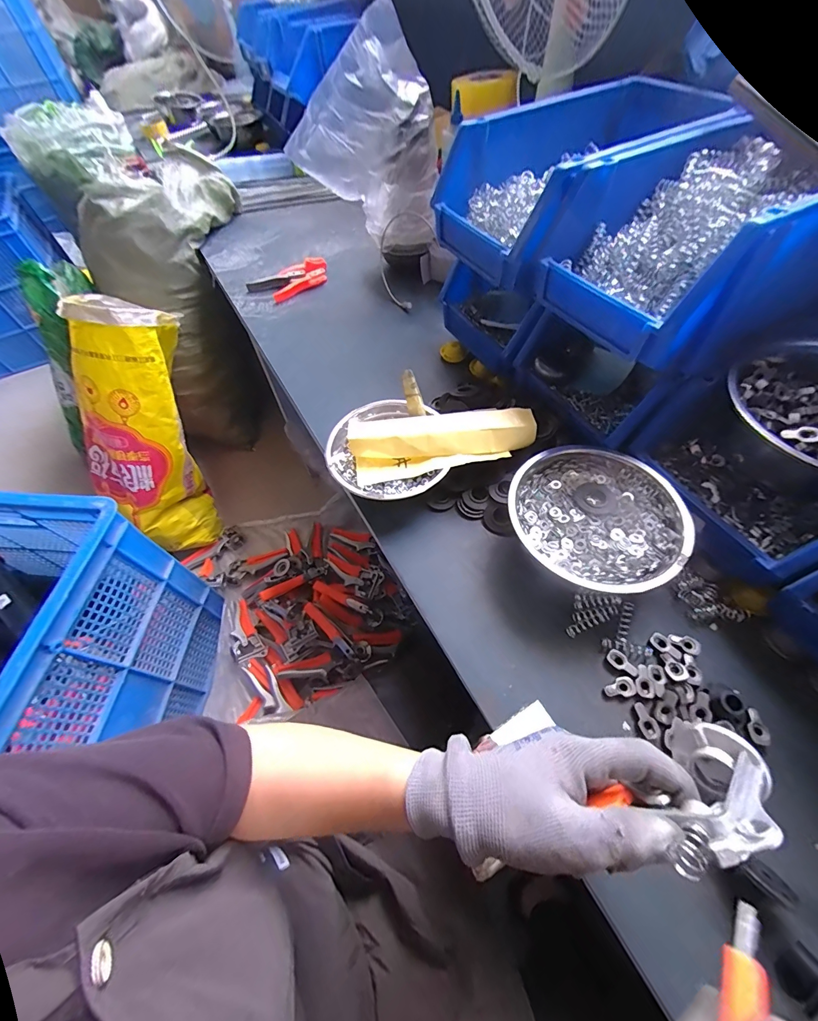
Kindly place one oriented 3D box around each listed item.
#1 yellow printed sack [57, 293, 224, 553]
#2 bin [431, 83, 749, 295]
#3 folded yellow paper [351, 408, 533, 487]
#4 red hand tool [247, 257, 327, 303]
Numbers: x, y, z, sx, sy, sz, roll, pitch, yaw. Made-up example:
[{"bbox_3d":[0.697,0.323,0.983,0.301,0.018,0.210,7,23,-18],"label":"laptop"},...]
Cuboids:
[{"bbox_3d":[-0.659,-0.193,0.983,0.236,0.607,0.277,18,39,14],"label":"yellow printed sack"},{"bbox_3d":[0.196,-0.413,0.492,0.289,0.124,0.212,-25,59,-12],"label":"bin"},{"bbox_3d":[0.044,-0.094,0.494,0.234,0.031,0.070,-8,57,-2],"label":"folded yellow paper"},{"bbox_3d":[-0.254,-0.503,0.831,0.175,0.023,0.105,-26,59,-13],"label":"red hand tool"}]

